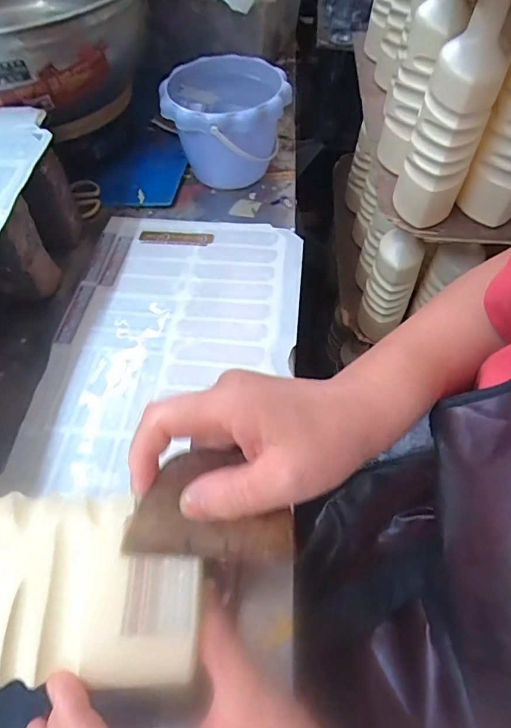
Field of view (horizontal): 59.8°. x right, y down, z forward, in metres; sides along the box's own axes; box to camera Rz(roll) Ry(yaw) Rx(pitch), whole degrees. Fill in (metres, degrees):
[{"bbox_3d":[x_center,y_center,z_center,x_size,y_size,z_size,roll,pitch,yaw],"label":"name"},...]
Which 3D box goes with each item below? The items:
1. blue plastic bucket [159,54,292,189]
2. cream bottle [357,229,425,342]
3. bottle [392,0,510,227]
[{"bbox_3d":[-0.037,-0.306,0.581,0.146,0.115,0.151,-1,57,2],"label":"blue plastic bucket"},{"bbox_3d":[0.215,-0.118,0.724,0.072,0.196,0.059,16,57,9],"label":"cream bottle"},{"bbox_3d":[0.207,-0.252,0.471,0.071,0.212,0.063,20,58,12],"label":"bottle"}]

